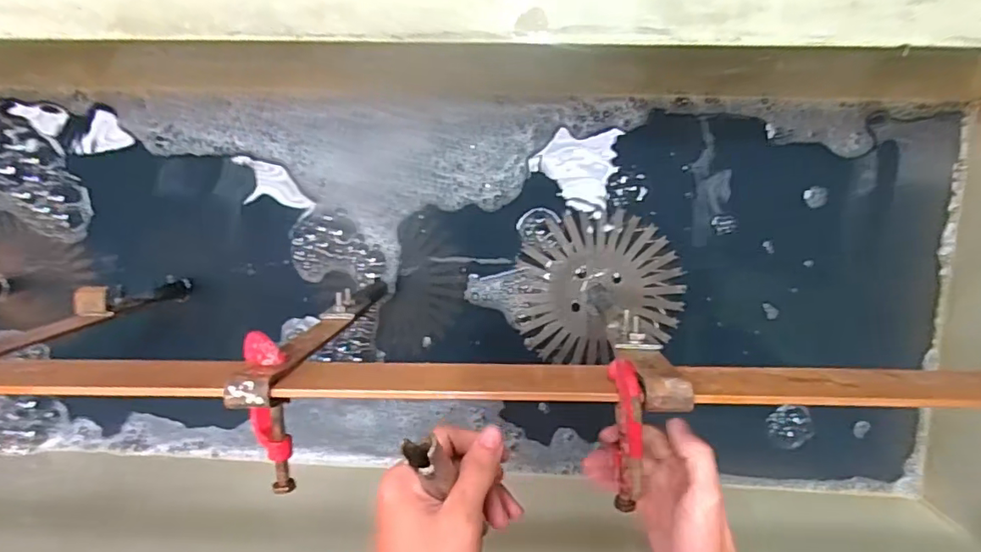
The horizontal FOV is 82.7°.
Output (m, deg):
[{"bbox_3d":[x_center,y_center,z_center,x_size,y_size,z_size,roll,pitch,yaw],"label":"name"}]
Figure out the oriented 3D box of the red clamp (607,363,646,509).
[{"bbox_3d":[0.090,0.105,0.364,0.018,0.044,0.097,-1,92,5],"label":"red clamp"}]

